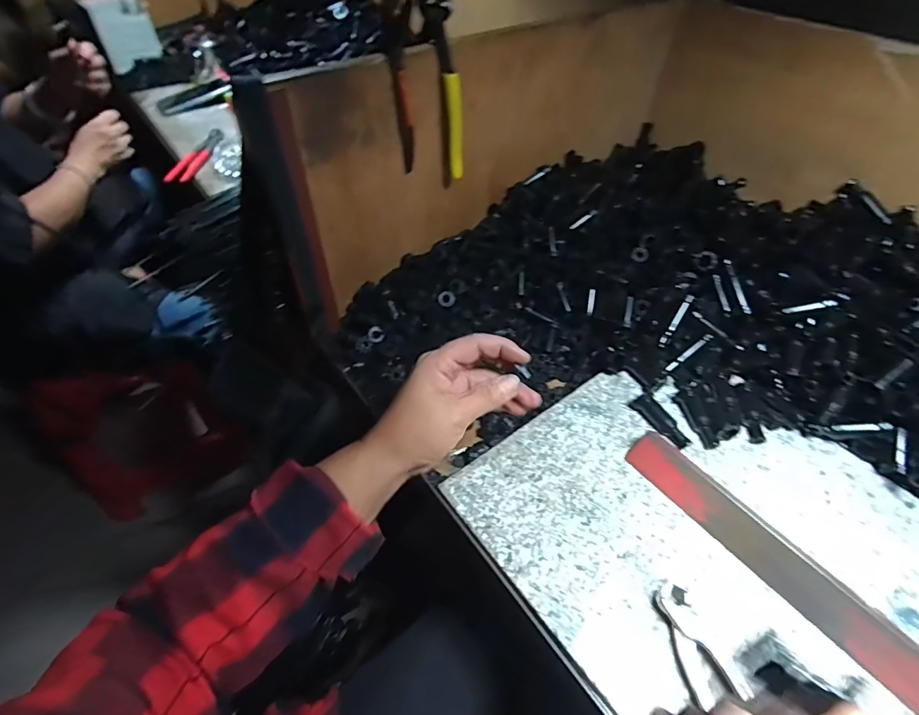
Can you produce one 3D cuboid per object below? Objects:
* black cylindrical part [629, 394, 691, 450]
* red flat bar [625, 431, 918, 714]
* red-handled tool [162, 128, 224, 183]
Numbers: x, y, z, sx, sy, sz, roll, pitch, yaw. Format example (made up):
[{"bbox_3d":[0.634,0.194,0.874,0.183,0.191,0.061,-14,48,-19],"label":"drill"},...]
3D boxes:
[{"bbox_3d":[0.205,0.065,0.479,0.016,0.021,0.066,-27,54,-23],"label":"black cylindrical part"},{"bbox_3d":[0.253,0.160,0.388,0.031,0.019,0.255,-29,55,-24],"label":"red flat bar"},{"bbox_3d":[-0.480,-0.375,0.866,0.039,0.017,0.190,5,48,3],"label":"red-handled tool"}]

